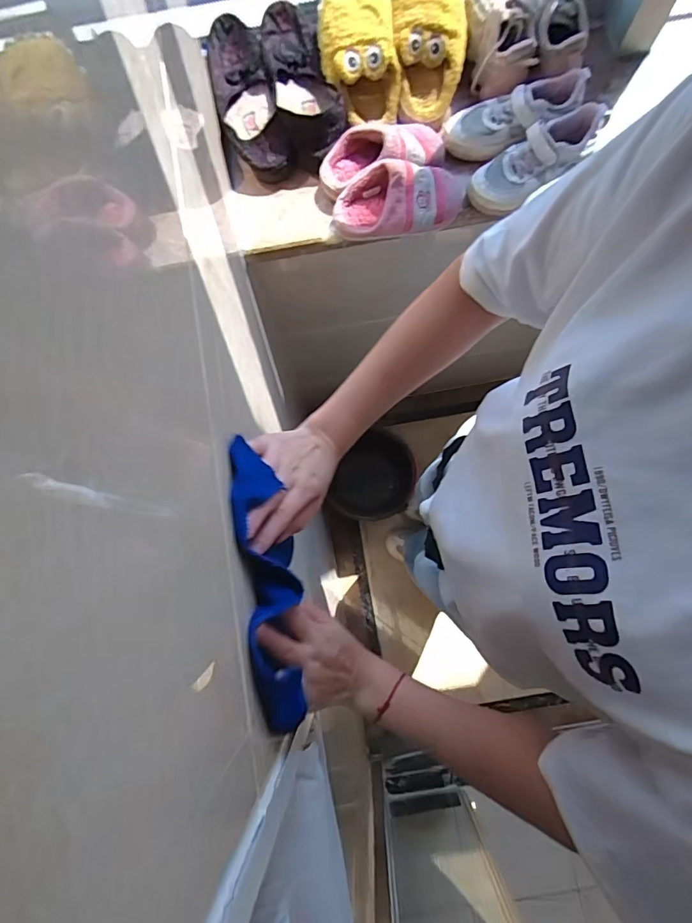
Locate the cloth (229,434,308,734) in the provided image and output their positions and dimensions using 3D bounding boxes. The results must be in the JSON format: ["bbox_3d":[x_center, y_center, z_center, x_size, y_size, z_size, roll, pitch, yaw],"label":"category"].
[{"bbox_3d":[-0.059,0.092,0.361,0.037,0.051,0.227,-9,82,-4],"label":"cloth"}]

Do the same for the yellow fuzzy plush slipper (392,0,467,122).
[{"bbox_3d":[0.119,-0.600,0.655,0.104,0.091,0.165,-6,79,0],"label":"yellow fuzzy plush slipper"}]

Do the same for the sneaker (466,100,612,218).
[{"bbox_3d":[0.260,-0.422,0.625,0.191,0.069,0.057,-29,78,19],"label":"sneaker"}]

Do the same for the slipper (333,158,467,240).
[{"bbox_3d":[0.077,-0.366,0.639,0.187,0.057,0.084,-7,79,0],"label":"slipper"}]

